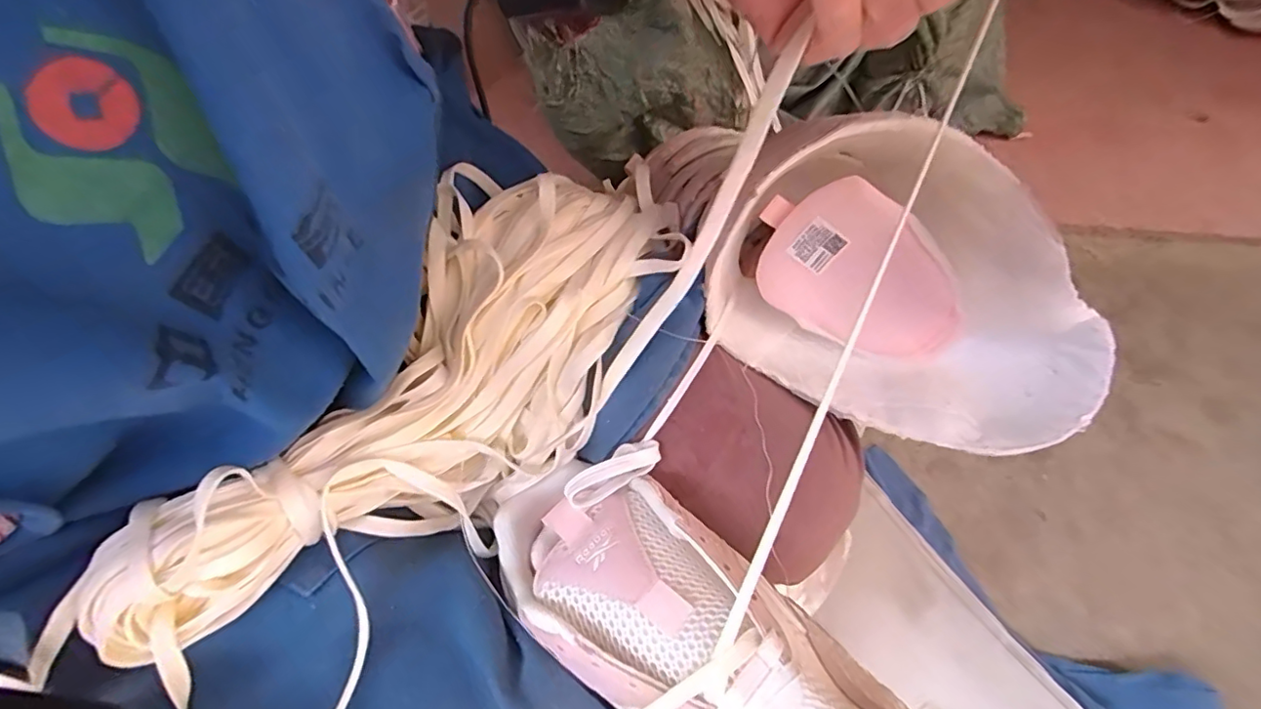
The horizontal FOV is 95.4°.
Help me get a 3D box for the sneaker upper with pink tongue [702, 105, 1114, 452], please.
[{"bbox_3d":[0.136,-0.032,0.293,0.206,0.109,0.115,32,70,13],"label":"sneaker upper with pink tongue"}]

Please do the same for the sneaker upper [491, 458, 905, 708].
[{"bbox_3d":[0.025,0.126,0.250,0.219,0.051,0.080,31,69,28],"label":"sneaker upper"}]

